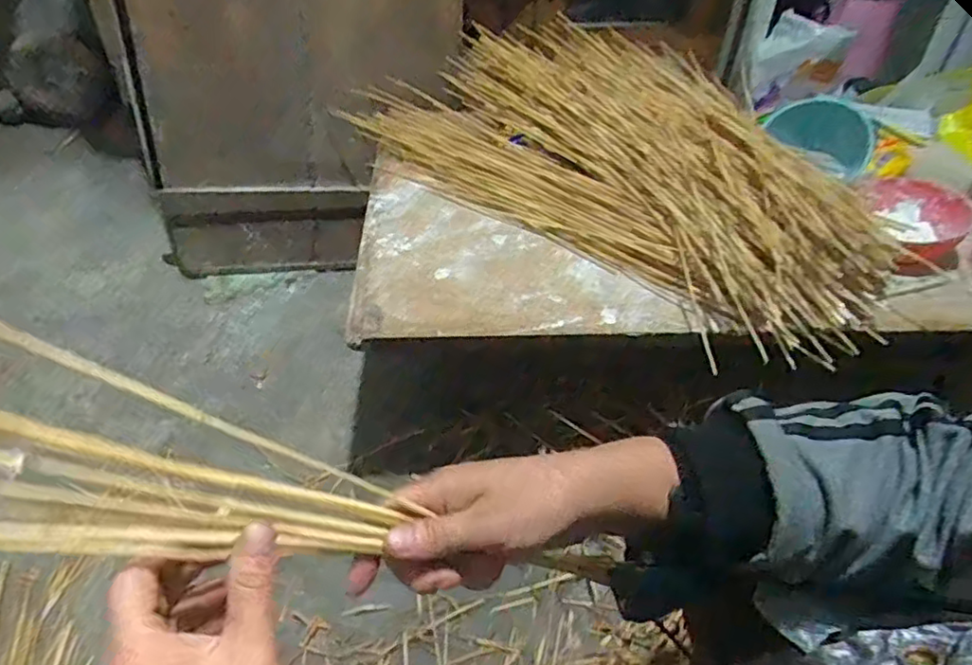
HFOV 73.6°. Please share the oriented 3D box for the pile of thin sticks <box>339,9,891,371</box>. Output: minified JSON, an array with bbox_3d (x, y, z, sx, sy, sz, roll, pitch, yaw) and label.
[{"bbox_3d":[0.192,-0.272,0.966,0.426,0.146,0.820,-27,51,-27],"label":"pile of thin sticks"}]

